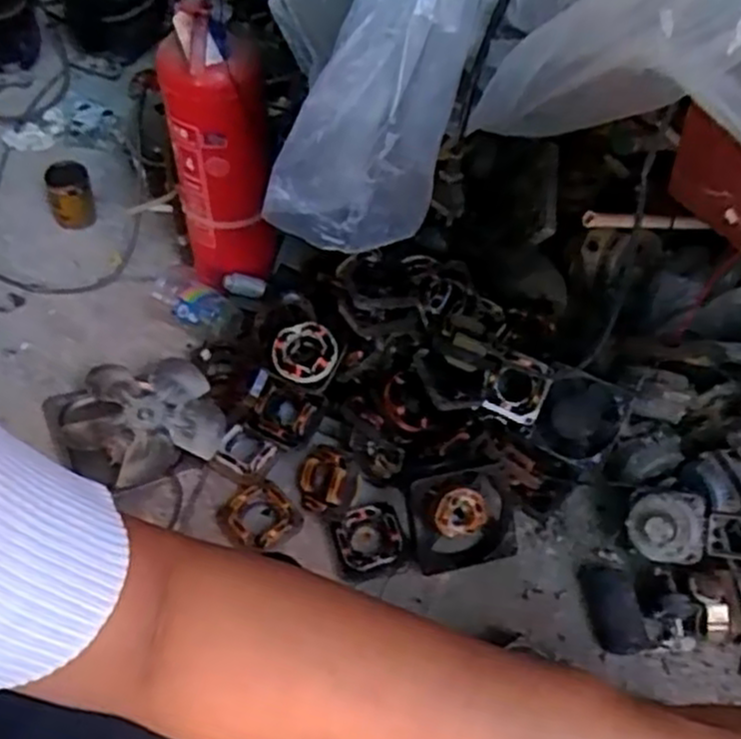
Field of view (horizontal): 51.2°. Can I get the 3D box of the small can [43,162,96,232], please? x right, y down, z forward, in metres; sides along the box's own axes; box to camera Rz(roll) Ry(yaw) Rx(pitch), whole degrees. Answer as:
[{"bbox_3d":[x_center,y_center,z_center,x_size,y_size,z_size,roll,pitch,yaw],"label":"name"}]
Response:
[{"bbox_3d":[-0.462,-0.268,1.194,0.062,0.092,0.059,2,52,-3],"label":"small can"}]

